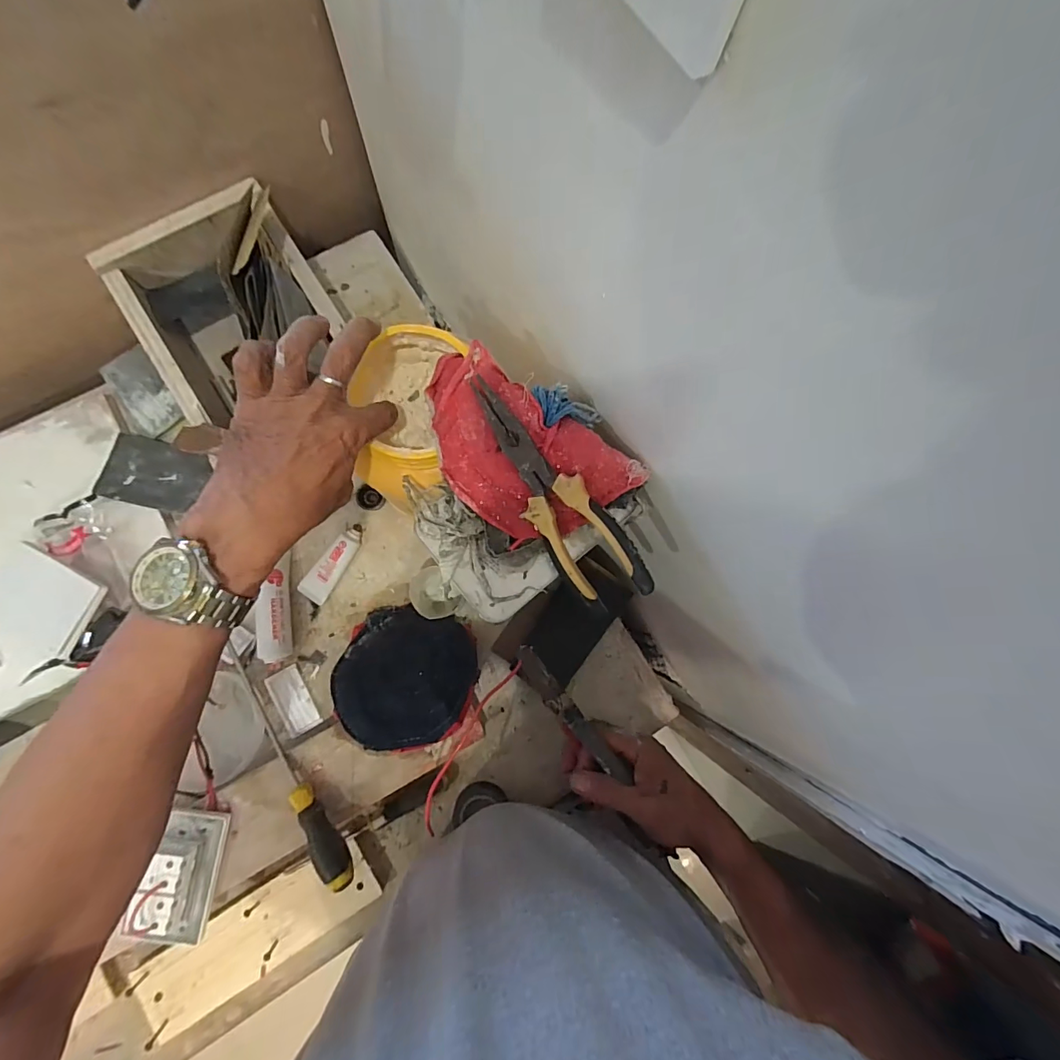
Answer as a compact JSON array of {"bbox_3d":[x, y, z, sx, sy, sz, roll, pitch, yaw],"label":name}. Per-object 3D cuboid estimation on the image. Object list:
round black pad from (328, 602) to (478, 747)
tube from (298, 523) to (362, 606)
[{"bbox_3d":[-0.141,0.164,0.510,0.150,0.027,0.145,0,69,-1],"label":"round black pad"},{"bbox_3d":[-0.235,0.041,0.548,0.034,0.021,0.101,36,82,1],"label":"tube"}]

